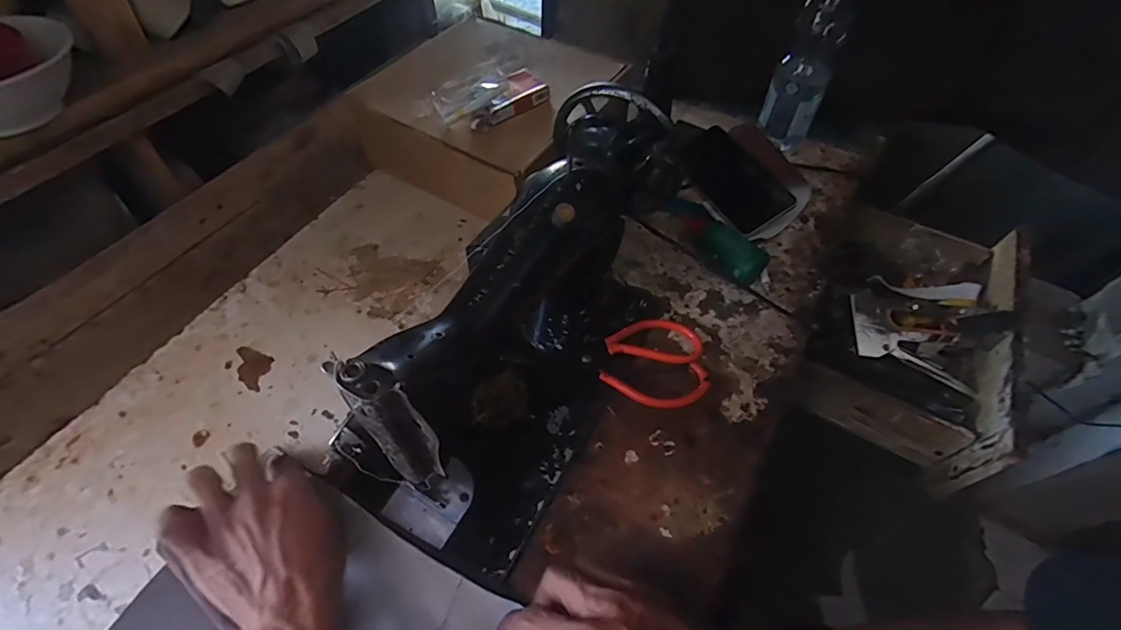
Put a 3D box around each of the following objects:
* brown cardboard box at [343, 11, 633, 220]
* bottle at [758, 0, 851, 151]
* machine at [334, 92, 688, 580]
[{"bbox_3d":[-0.081,-0.268,0.666,0.249,0.119,0.253,28,59,18],"label":"brown cardboard box"},{"bbox_3d":[0.304,-0.322,0.612,0.063,0.216,0.069,24,57,14],"label":"bottle"},{"bbox_3d":[-0.026,-0.001,0.431,0.148,0.210,0.348,27,57,15],"label":"machine"}]

